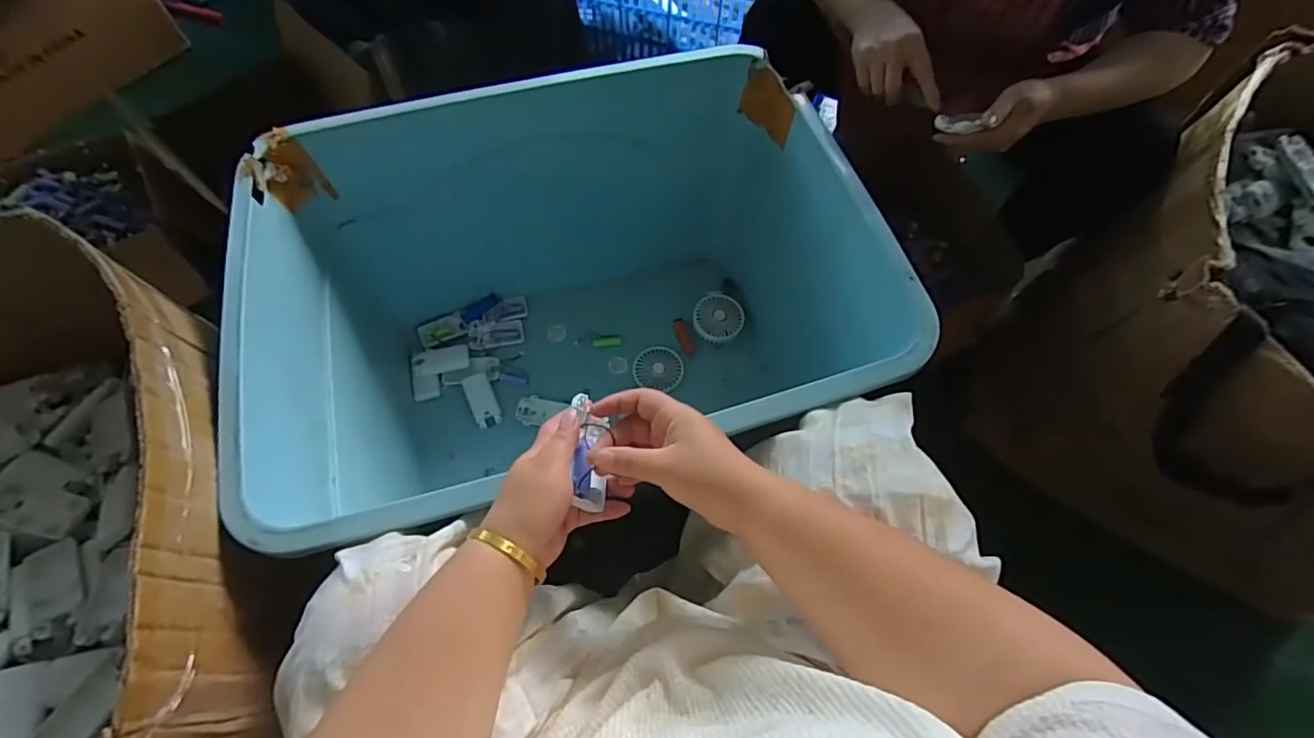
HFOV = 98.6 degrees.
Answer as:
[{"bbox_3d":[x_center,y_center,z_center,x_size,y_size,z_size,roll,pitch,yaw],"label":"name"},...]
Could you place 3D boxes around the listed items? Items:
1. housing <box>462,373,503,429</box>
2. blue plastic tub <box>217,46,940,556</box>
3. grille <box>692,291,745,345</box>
[{"bbox_3d":[-0.297,0.053,0.964,0.044,0.012,0.098,-23,66,-13],"label":"housing"},{"bbox_3d":[-0.126,-0.068,0.804,0.696,0.415,0.568,-16,64,-10],"label":"blue plastic tub"},{"bbox_3d":[0.108,-0.089,1.000,0.086,0.023,0.086,0,82,1],"label":"grille"}]

